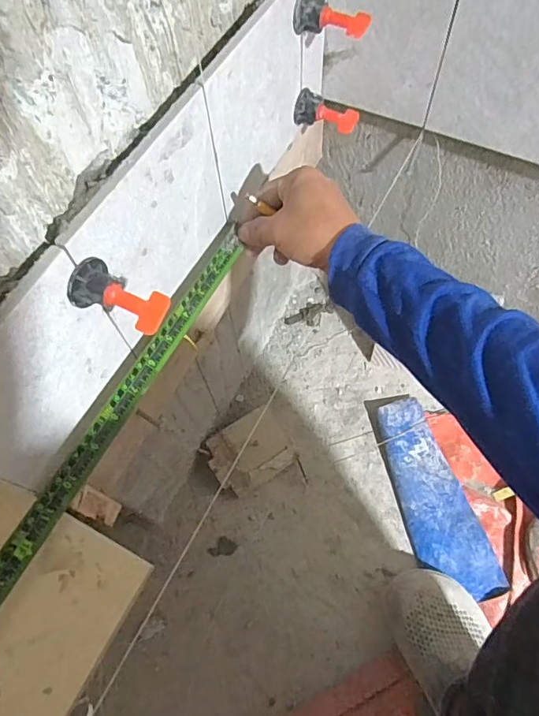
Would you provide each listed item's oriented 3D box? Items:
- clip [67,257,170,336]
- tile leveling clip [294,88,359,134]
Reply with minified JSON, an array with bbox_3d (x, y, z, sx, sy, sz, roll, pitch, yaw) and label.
[{"bbox_3d":[-0.091,-0.035,0.304,0.058,0.033,0.037,34,71,17],"label":"clip"},{"bbox_3d":[0.057,-0.238,0.490,0.061,0.026,0.026,25,68,14],"label":"tile leveling clip"}]

